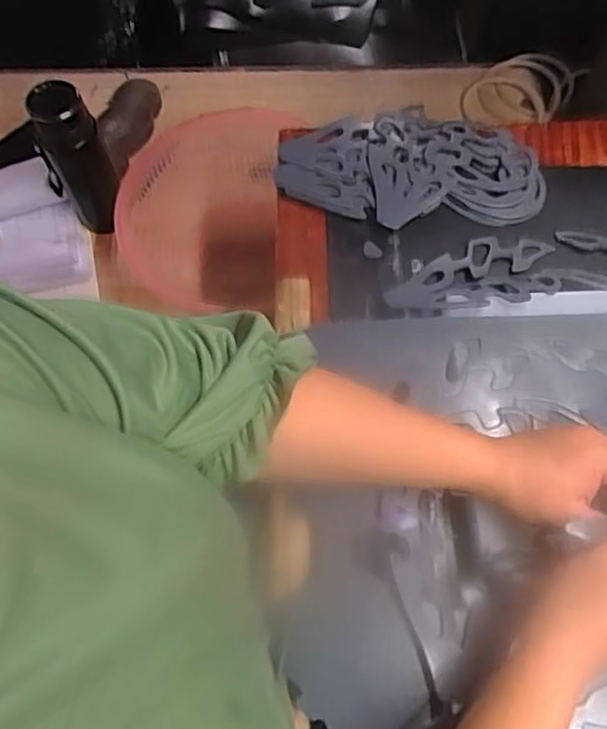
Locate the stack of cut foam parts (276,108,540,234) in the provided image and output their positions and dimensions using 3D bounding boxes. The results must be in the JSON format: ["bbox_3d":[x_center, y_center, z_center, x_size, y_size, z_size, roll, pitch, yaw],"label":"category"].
[{"bbox_3d":[0.103,-0.200,0.634,0.252,0.019,0.141,-5,67,-2],"label":"stack of cut foam parts"}]

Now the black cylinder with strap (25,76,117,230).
[{"bbox_3d":[-0.287,-0.256,0.834,0.072,0.206,0.064,-31,71,-12],"label":"black cylinder with strap"}]

